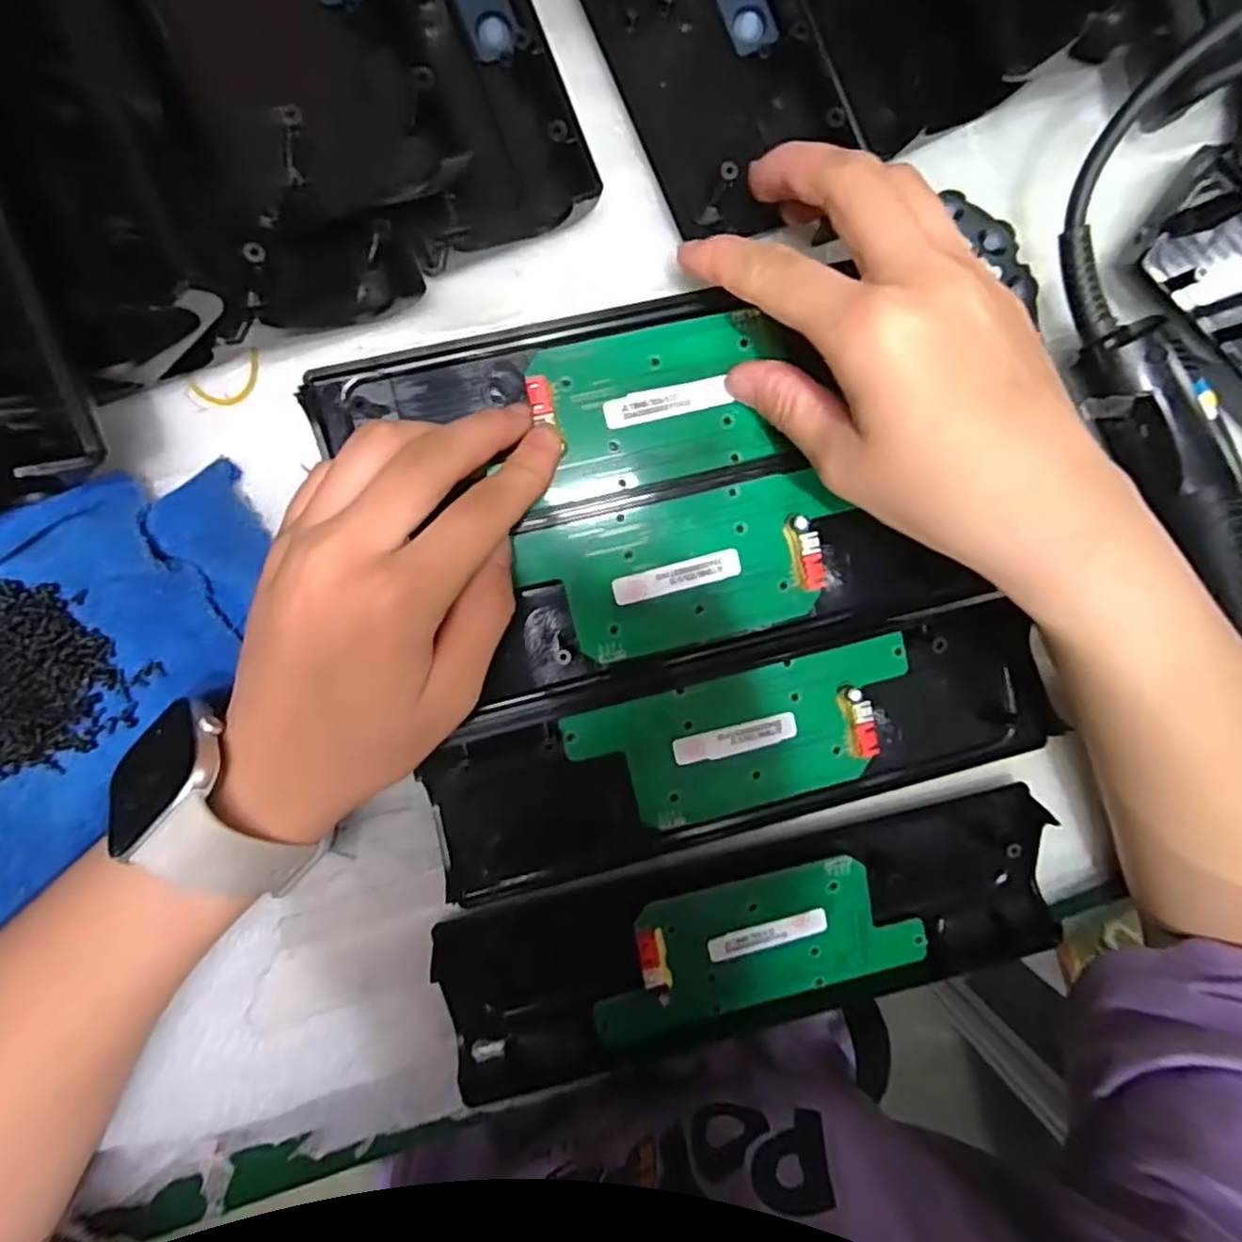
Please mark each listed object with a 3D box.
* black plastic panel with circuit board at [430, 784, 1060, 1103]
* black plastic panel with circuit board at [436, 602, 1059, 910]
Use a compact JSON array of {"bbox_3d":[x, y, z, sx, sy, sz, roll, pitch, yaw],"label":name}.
[{"bbox_3d":[0.055,0.130,0.279,0.244,0.021,0.070,-11,96,-6],"label":"black plastic panel with circuit board"},{"bbox_3d":[0.052,0.051,0.275,0.247,0.027,0.063,-13,96,-5],"label":"black plastic panel with circuit board"}]

